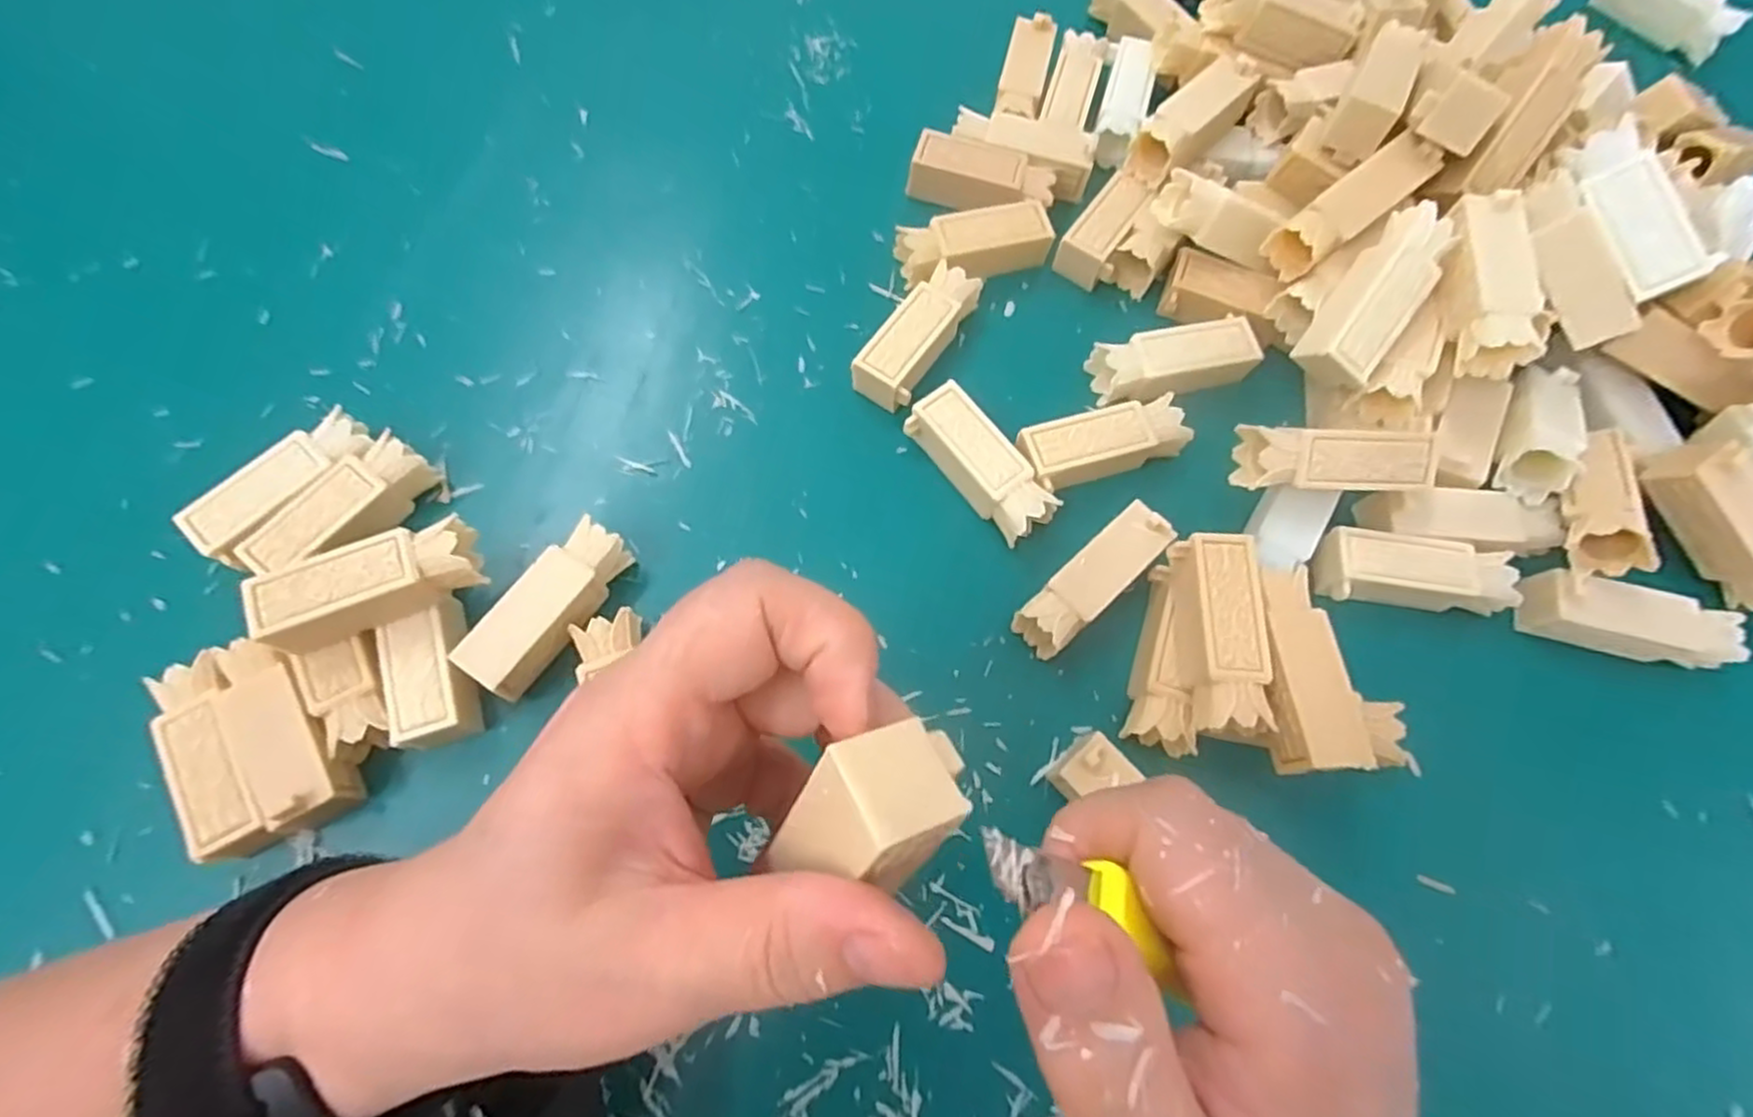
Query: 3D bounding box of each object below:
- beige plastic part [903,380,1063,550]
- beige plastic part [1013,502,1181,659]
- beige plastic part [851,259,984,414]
[{"bbox_3d":[0.038,-0.033,0.272,0.024,0.020,0.061,-38,76,-14],"label":"beige plastic part"},{"bbox_3d":[0.075,0.008,0.258,0.059,0.022,0.019,-41,77,-15],"label":"beige plastic part"},{"bbox_3d":[0.016,-0.086,0.289,0.023,0.019,0.061,30,72,8],"label":"beige plastic part"}]

